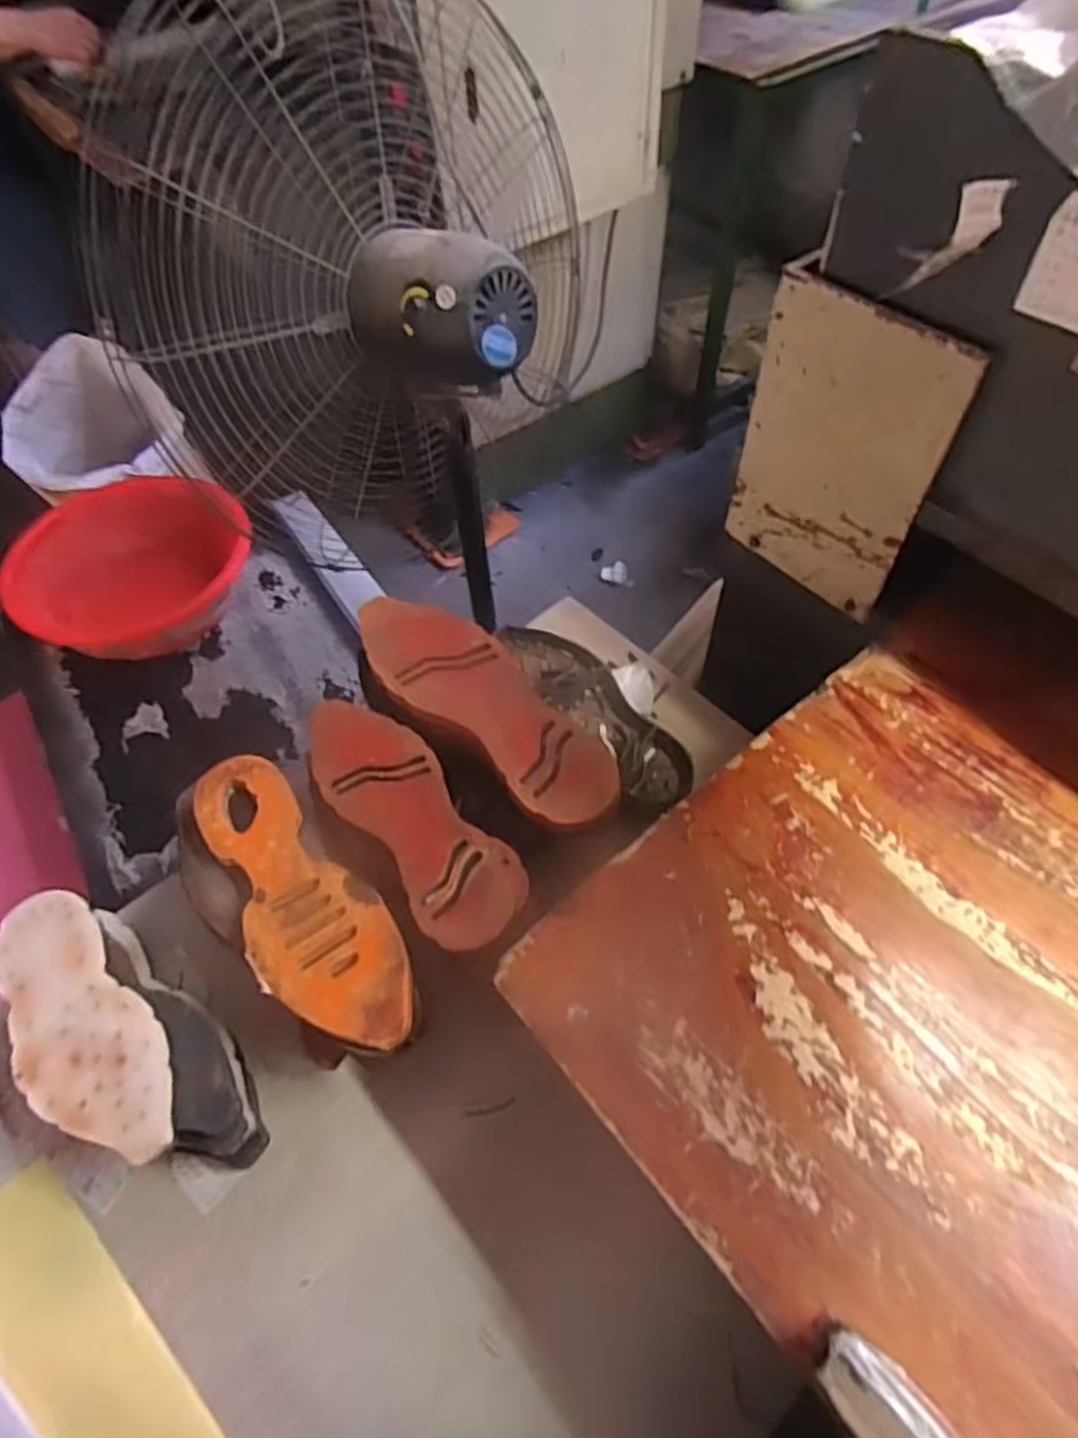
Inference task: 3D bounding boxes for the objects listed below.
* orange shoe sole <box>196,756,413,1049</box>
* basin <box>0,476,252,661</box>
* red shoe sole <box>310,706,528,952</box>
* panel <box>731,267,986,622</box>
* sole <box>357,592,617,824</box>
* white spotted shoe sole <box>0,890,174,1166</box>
[{"bbox_3d":[-0.202,0.142,0.621,0.096,0.014,0.297,-36,61,-20],"label":"orange shoe sole"},{"bbox_3d":[-0.716,-0.268,1.355,0.386,0.135,0.386,-1,56,2],"label":"basin"},{"bbox_3d":[-0.114,0.081,0.660,0.093,0.029,0.266,-36,61,-20],"label":"red shoe sole"},{"bbox_3d":[0.249,-0.225,0.652,0.020,0.249,0.179,-34,61,-19],"label":"panel"},{"bbox_3d":[-0.051,-0.021,0.706,0.318,0.025,0.108,37,65,24],"label":"sole"},{"bbox_3d":[-0.360,0.238,0.591,0.090,0.021,0.233,-39,62,-21],"label":"white spotted shoe sole"}]

